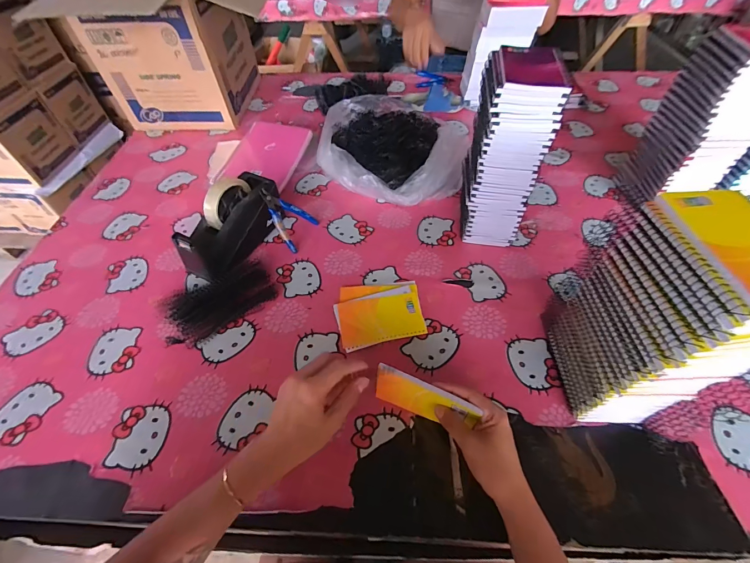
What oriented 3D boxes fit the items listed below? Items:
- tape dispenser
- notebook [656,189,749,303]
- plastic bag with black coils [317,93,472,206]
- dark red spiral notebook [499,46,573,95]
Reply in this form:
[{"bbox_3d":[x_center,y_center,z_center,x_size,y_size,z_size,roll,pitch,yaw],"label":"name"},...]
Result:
[{"bbox_3d":[-0.260,-0.105,0.613,0.086,0.117,0.205,20,55,17],"label":"tape dispenser"},{"bbox_3d":[0.303,-0.033,0.280,0.072,0.013,0.129,-5,53,-2],"label":"notebook"},{"bbox_3d":[0.046,-0.317,0.778,0.313,0.098,0.348,6,52,7],"label":"plastic bag with black coils"},{"bbox_3d":[0.212,-0.292,0.464,0.082,0.013,0.127,6,53,6],"label":"dark red spiral notebook"}]

